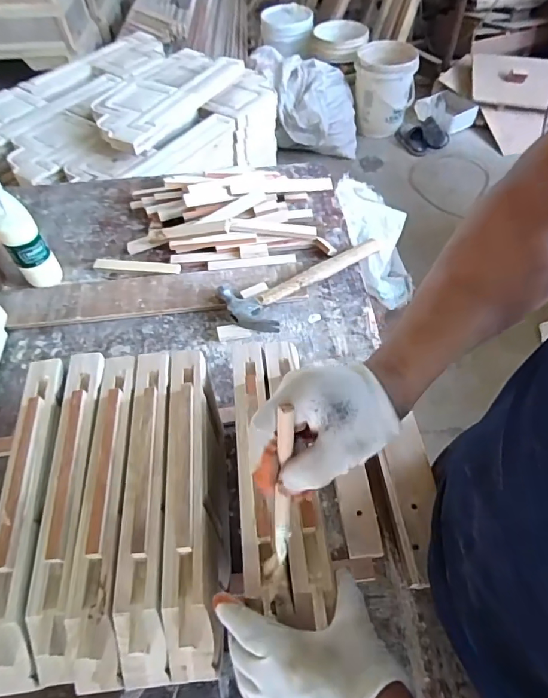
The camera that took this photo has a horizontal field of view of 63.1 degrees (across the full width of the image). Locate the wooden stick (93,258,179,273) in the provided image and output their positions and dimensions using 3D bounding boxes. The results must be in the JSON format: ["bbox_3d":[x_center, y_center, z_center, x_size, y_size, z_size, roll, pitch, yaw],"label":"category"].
[{"bbox_3d":[-0.274,-0.165,0.890,0.182,0.008,0.023,5,66,11],"label":"wooden stick"}]

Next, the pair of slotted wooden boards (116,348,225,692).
[{"bbox_3d":[-0.128,0.142,0.454,0.043,0.065,0.320,-7,54,-2],"label":"pair of slotted wooden boards"}]

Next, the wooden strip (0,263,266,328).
[{"bbox_3d":[-0.264,-0.107,0.843,0.476,0.016,0.109,-6,54,-1],"label":"wooden strip"}]

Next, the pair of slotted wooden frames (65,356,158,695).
[{"bbox_3d":[-0.164,0.145,0.450,0.043,0.058,0.316,-7,54,-2],"label":"pair of slotted wooden frames"}]

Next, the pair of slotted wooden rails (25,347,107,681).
[{"bbox_3d":[-0.205,0.147,0.460,0.043,0.064,0.315,-8,54,-3],"label":"pair of slotted wooden rails"}]

